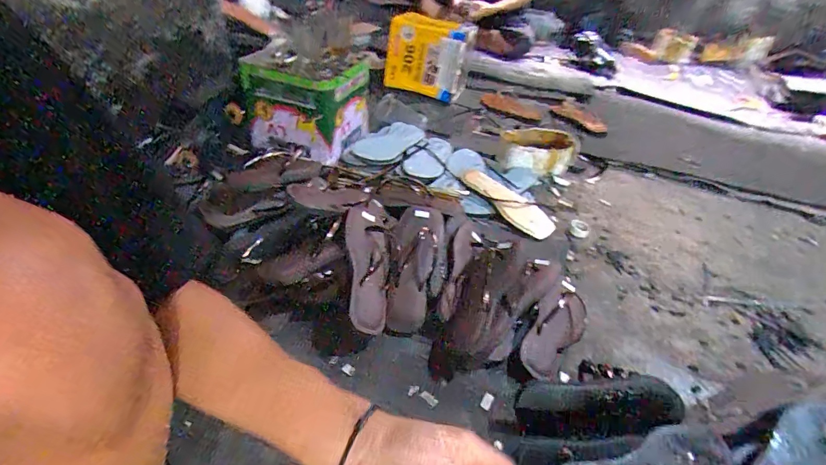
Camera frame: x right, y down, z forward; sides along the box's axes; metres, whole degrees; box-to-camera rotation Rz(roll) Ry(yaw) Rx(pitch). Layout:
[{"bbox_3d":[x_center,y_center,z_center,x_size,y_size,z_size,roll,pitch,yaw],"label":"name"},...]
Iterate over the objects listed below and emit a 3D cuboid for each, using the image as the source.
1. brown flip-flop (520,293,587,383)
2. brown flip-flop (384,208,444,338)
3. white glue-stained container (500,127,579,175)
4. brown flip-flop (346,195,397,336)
[{"bbox_3d":[0.228,0.160,0.660,0.077,0.021,0.173,42,56,7],"label":"brown flip-flop"},{"bbox_3d":[-0.001,0.056,0.698,0.079,0.055,0.244,10,62,7],"label":"brown flip-flop"},{"bbox_3d":[0.346,-0.217,1.111,0.207,0.096,0.134,8,38,7],"label":"white glue-stained container"},{"bbox_3d":[-0.074,0.043,0.677,0.076,0.044,0.246,0,65,-5],"label":"brown flip-flop"}]

